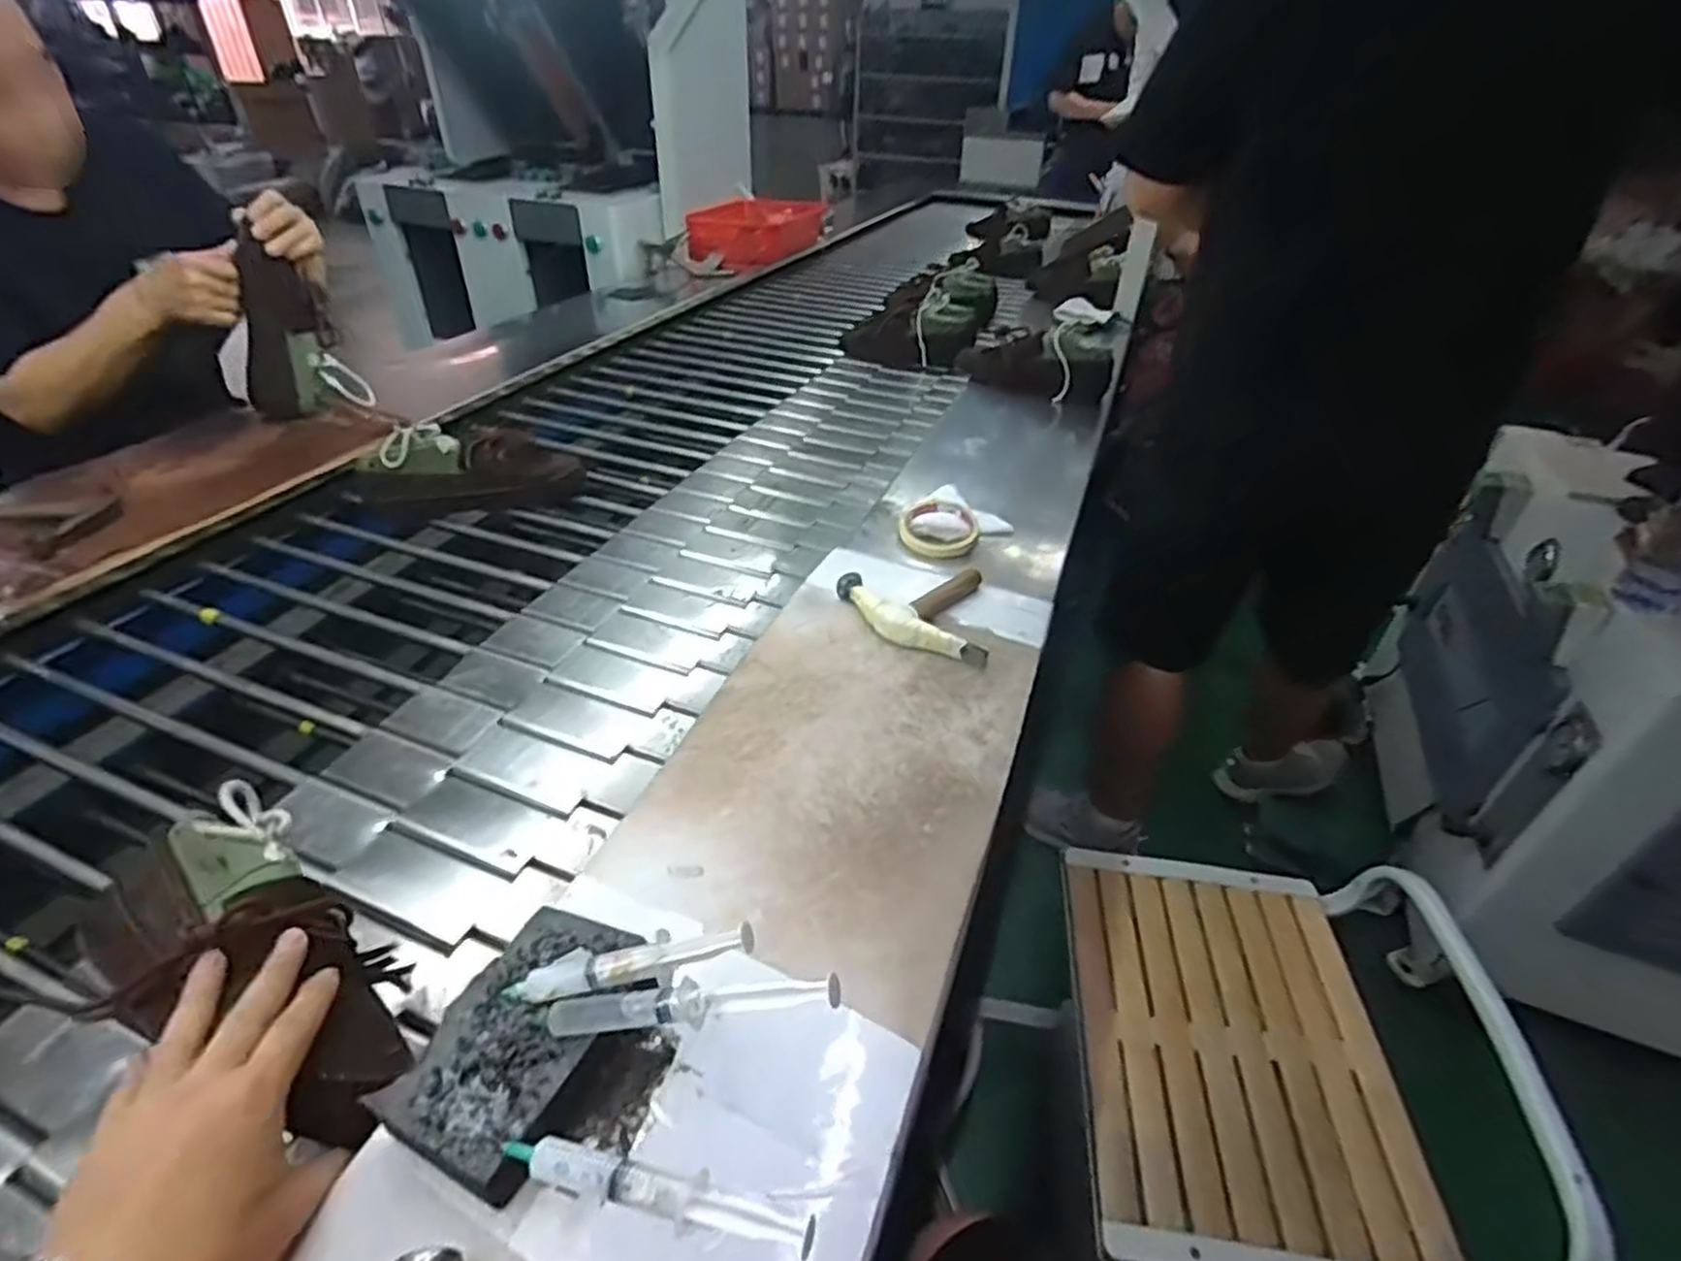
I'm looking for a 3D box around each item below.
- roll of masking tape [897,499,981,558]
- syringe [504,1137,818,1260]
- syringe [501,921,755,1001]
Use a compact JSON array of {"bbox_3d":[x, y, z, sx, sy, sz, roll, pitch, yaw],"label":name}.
[{"bbox_3d":[0.117,-0.119,0.909,0.095,0.027,0.114,9,38,7],"label":"roll of masking tape"},{"bbox_3d":[-0.083,0.249,0.339,0.146,0.019,0.019,10,38,9],"label":"syringe"},{"bbox_3d":[-0.115,0.177,0.407,0.139,0.014,0.026,-14,37,6],"label":"syringe"}]

